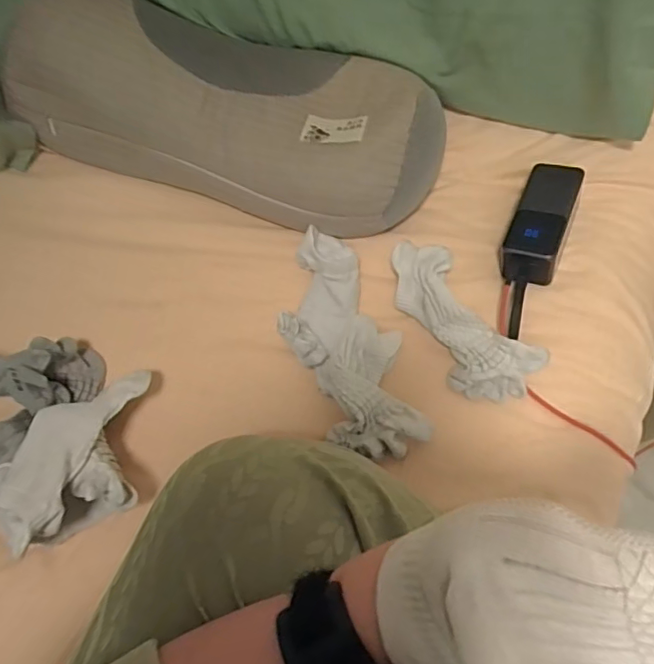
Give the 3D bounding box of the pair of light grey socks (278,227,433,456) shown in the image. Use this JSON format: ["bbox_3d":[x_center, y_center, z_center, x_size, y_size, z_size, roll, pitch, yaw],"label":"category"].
[{"bbox_3d":[0.016,0.007,0.527,0.102,0.039,0.233,-19,69,-9],"label":"pair of light grey socks"}]

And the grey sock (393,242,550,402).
[{"bbox_3d":[0.123,-0.011,0.536,0.075,0.047,0.177,-40,73,-16],"label":"grey sock"}]

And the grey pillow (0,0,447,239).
[{"bbox_3d":[-0.106,-0.245,0.598,0.459,0.110,0.192,22,68,8],"label":"grey pillow"}]

